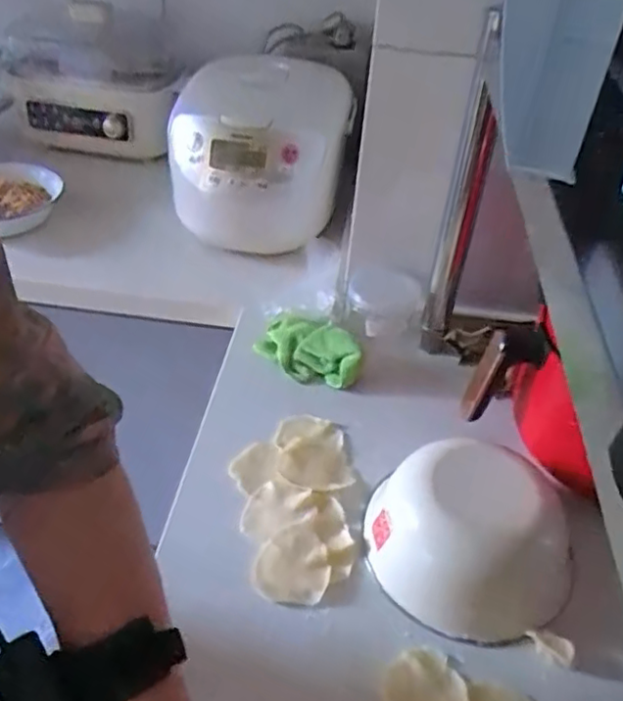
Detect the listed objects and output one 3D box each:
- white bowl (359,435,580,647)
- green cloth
[{"bbox_3d":[0.138,0.163,0.579,0.167,0.064,0.155,0,41,0],"label":"white bowl"},{"bbox_3d":[-0.004,-0.002,0.789,0.135,0.048,0.067,25,47,26],"label":"green cloth"}]

